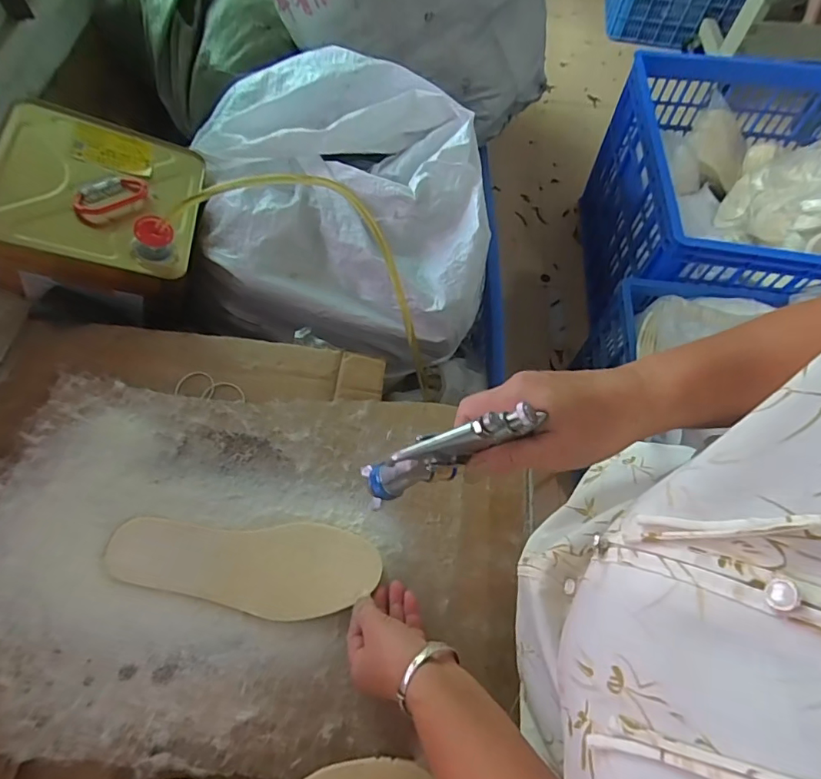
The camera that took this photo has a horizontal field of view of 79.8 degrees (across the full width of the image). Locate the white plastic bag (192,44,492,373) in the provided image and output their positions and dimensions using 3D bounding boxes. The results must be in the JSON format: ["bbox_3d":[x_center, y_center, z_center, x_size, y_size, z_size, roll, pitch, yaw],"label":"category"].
[{"bbox_3d":[-0.108,-0.309,0.764,0.488,0.200,0.412,18,64,6],"label":"white plastic bag"}]

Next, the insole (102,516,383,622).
[{"bbox_3d":[-0.167,0.178,0.498,0.264,0.008,0.088,7,64,-3],"label":"insole"}]

